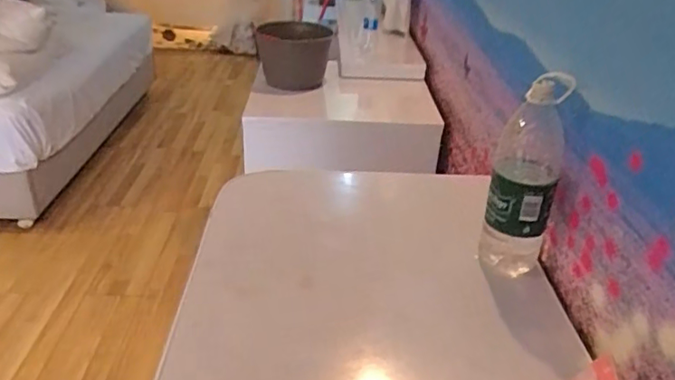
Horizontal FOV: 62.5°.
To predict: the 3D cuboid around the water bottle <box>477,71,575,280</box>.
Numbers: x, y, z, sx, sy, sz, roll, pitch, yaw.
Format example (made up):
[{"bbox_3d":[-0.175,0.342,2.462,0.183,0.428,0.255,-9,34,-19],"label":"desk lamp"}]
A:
[{"bbox_3d":[0.269,-0.015,0.805,0.091,0.282,0.075,12,31,17],"label":"water bottle"}]

